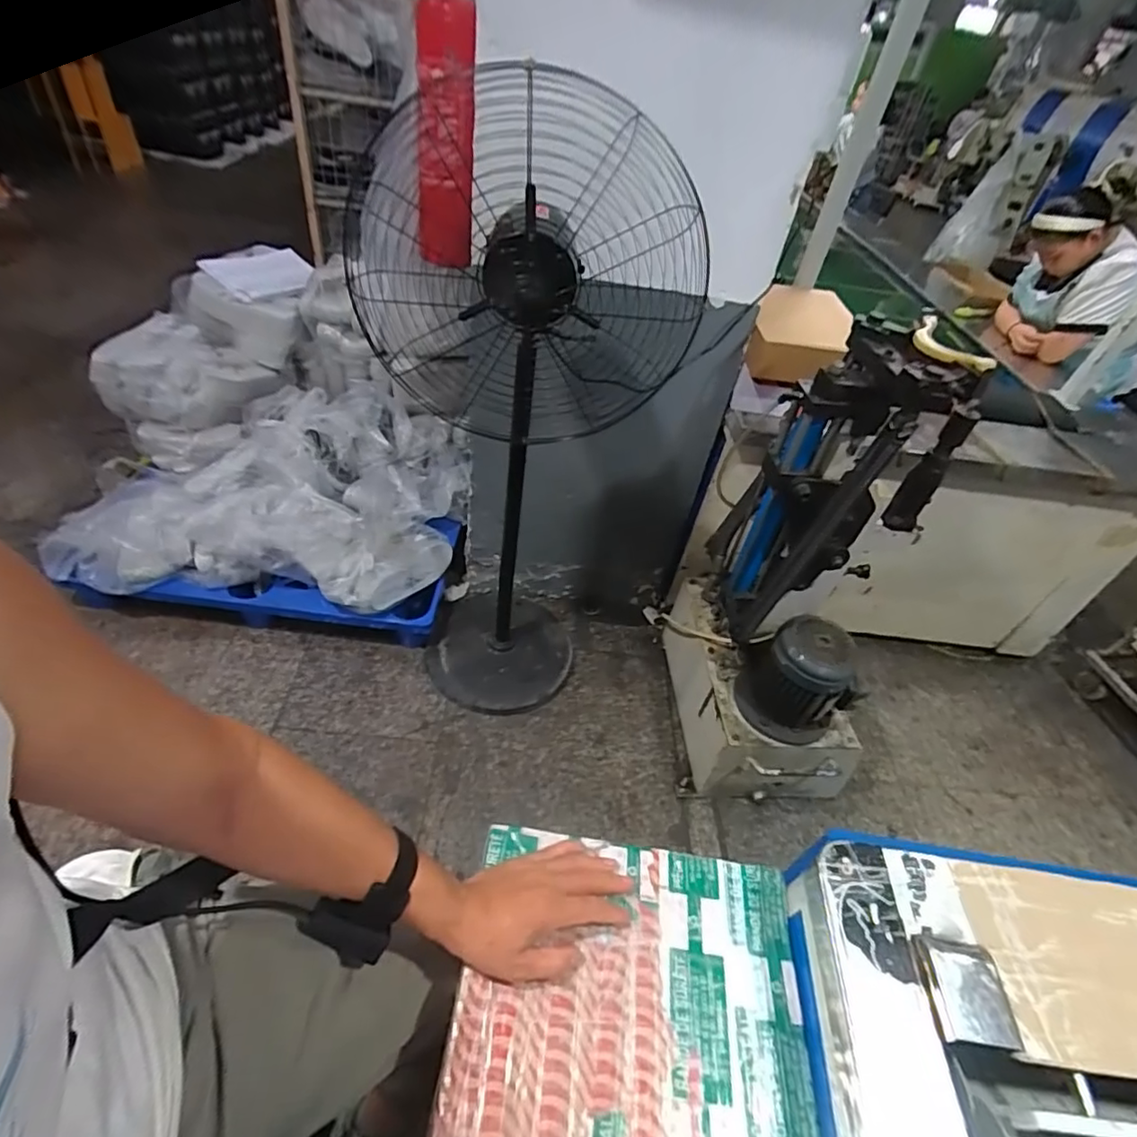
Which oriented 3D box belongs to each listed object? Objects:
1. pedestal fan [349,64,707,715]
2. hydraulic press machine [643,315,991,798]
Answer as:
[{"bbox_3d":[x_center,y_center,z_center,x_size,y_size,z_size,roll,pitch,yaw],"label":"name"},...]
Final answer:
[{"bbox_3d":[-0.085,-0.202,1.234,0.491,1.294,0.400,37,49,25],"label":"pedestal fan"},{"bbox_3d":[0.504,0.015,1.299,0.353,1.017,0.594,5,44,-6],"label":"hydraulic press machine"}]

